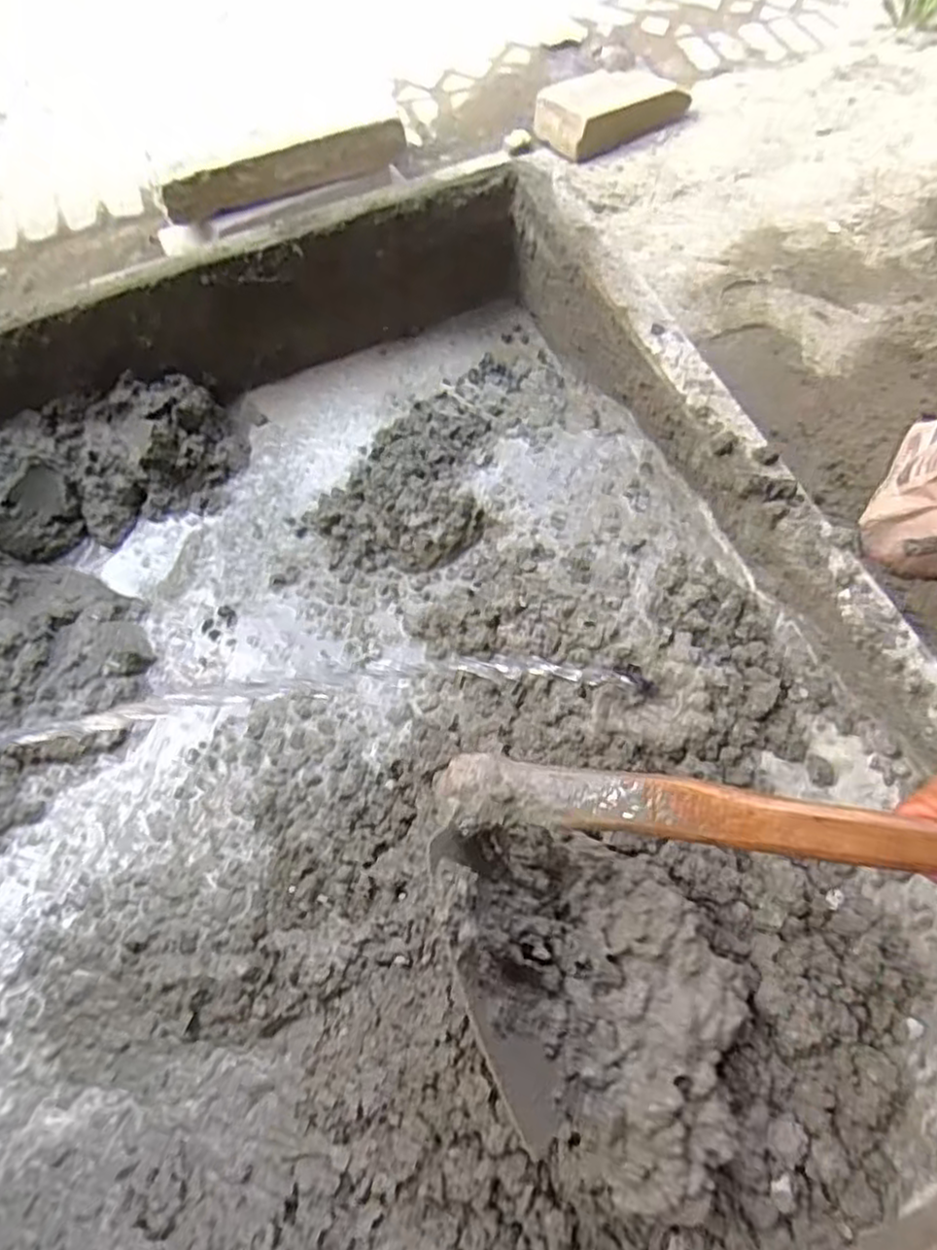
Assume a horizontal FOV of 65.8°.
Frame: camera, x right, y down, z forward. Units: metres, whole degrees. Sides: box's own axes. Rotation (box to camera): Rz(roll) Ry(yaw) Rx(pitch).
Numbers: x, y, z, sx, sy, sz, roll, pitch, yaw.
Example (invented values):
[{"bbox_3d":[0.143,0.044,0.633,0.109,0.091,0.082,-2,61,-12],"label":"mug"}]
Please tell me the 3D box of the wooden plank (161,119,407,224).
[{"bbox_3d":[-0.417,-1.041,1.654,0.569,0.099,0.040,-18,67,-6],"label":"wooden plank"}]

